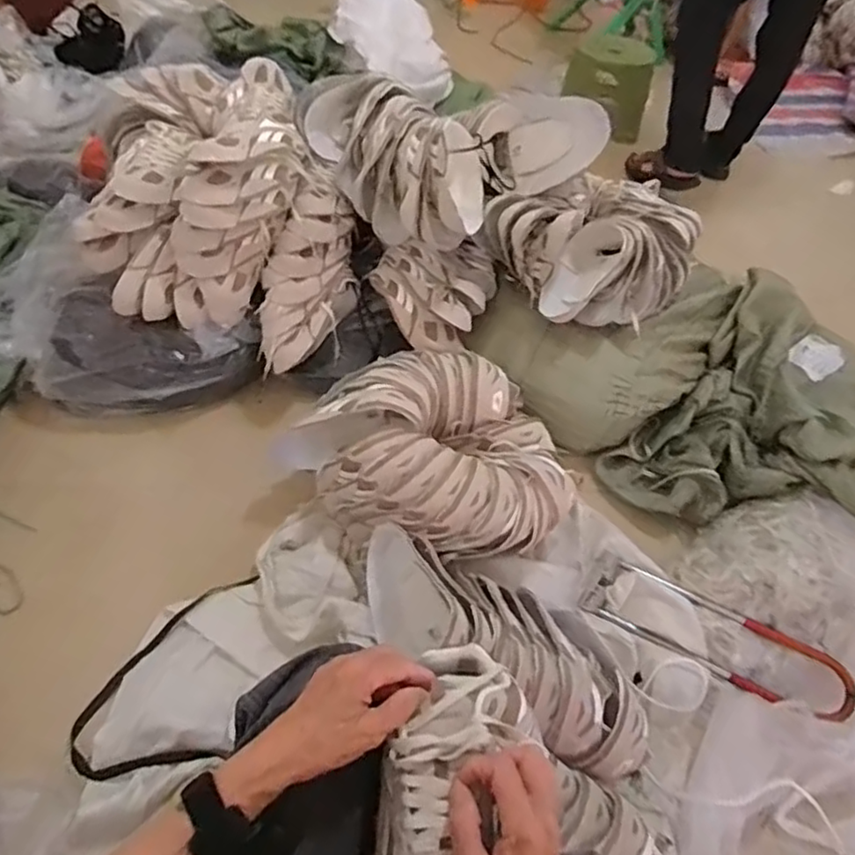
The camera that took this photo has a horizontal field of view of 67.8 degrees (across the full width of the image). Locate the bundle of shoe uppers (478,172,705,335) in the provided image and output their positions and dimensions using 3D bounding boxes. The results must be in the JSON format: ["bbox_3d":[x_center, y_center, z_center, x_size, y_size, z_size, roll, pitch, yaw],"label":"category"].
[{"bbox_3d":[0.345,-0.376,1.269,0.379,0.166,0.338,-34,62,-28],"label":"bundle of shoe uppers"}]

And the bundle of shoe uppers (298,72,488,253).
[{"bbox_3d":[-0.057,-0.516,1.258,0.417,0.201,0.215,34,56,20],"label":"bundle of shoe uppers"}]

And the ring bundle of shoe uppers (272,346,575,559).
[{"bbox_3d":[0.025,0.029,1.103,0.463,0.144,0.361,21,52,11],"label":"ring bundle of shoe uppers"}]

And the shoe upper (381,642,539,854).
[{"bbox_3d":[0.019,0.292,0.476,0.105,0.058,0.261,11,51,3],"label":"shoe upper"}]

